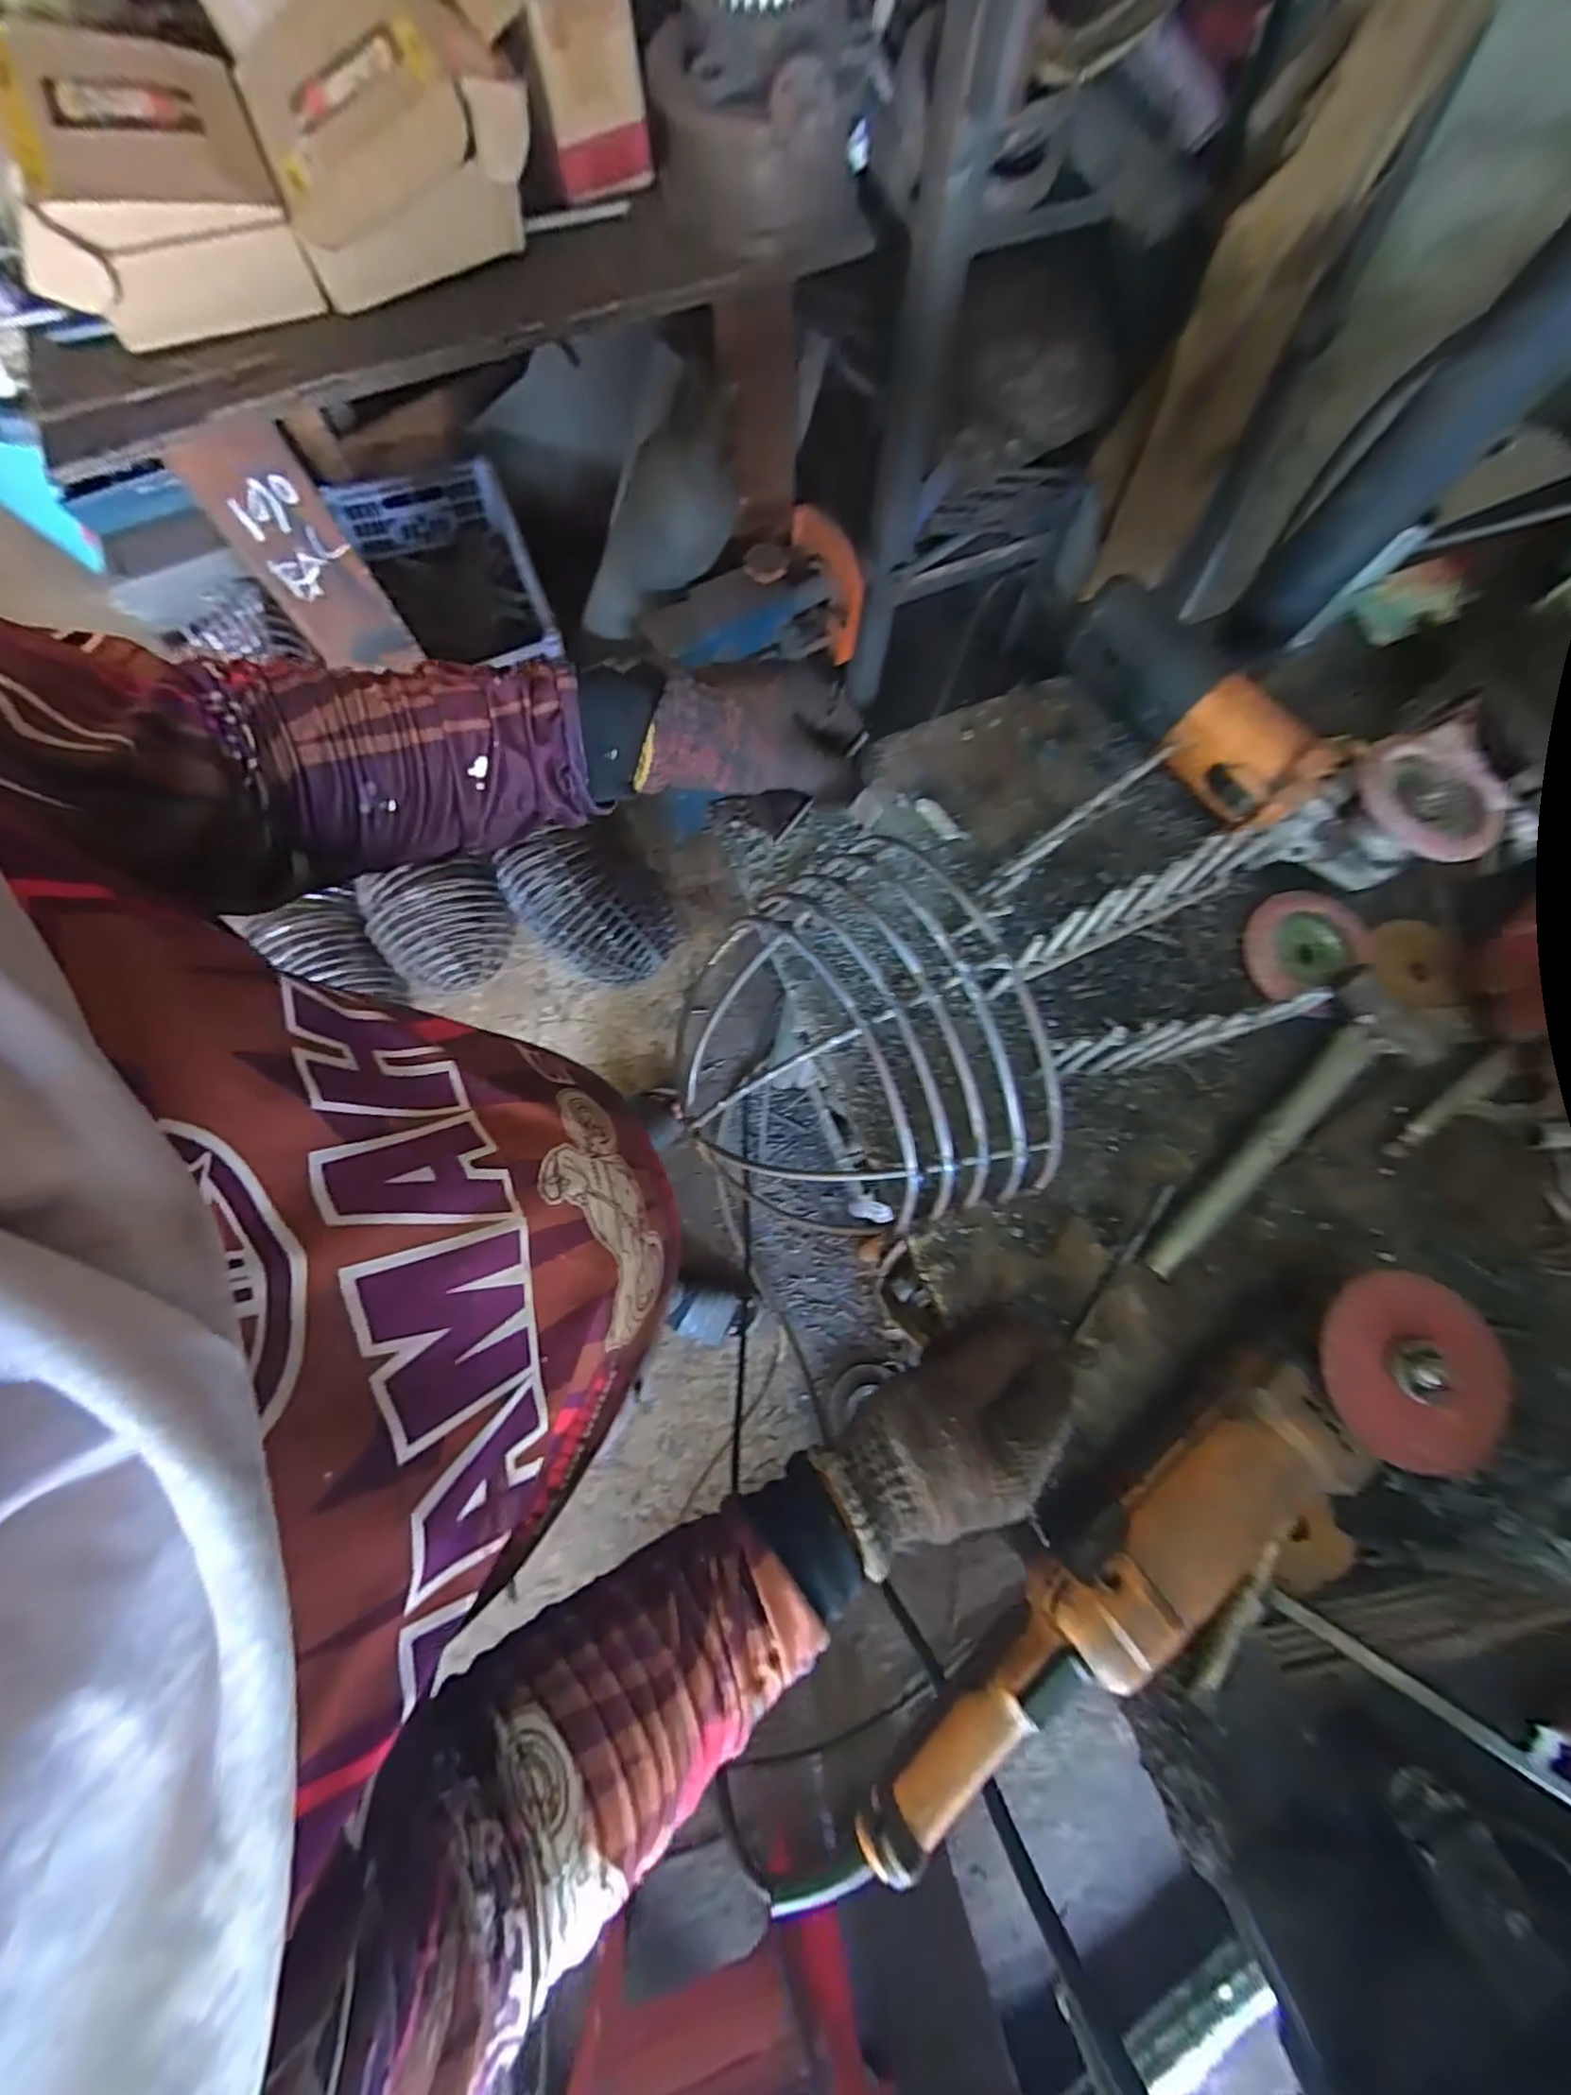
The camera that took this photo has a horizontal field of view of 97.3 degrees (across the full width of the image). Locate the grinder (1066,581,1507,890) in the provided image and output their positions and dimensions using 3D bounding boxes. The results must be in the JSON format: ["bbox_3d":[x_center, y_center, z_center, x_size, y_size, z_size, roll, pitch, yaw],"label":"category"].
[{"bbox_3d":[0.304,-0.207,0.464,0.279,0.088,0.076,44,80,9],"label":"grinder"}]

